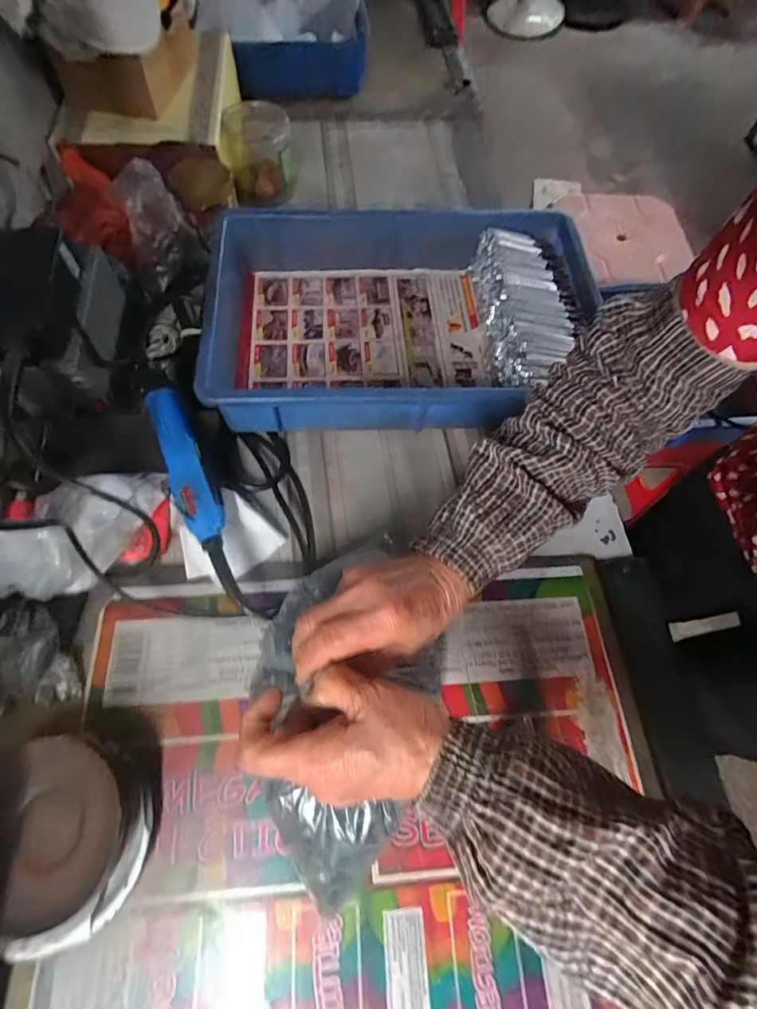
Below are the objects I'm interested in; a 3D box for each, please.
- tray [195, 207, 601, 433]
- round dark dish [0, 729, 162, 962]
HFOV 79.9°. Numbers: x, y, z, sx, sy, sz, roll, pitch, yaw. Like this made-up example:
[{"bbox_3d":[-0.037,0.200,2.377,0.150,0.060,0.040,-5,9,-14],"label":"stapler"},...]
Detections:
[{"bbox_3d":[0.035,-0.215,0.527,0.425,0.082,0.277,-4,66,-5],"label":"tray"},{"bbox_3d":[-0.234,0.240,0.328,0.125,0.039,0.129,1,65,-3],"label":"round dark dish"}]

